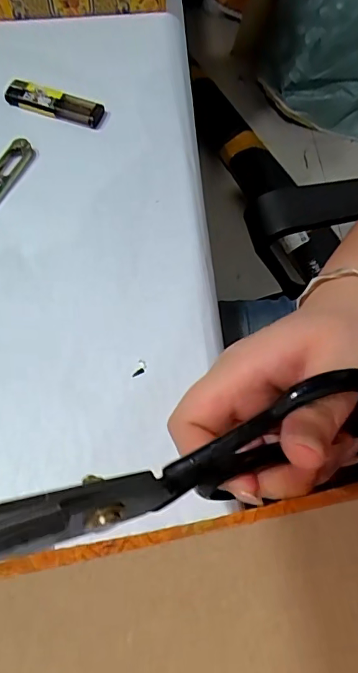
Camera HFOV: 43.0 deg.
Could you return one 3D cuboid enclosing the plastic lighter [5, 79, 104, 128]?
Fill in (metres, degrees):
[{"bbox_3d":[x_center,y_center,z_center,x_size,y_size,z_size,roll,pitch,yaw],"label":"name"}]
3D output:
[{"bbox_3d":[-0.106,-0.196,0.383,0.084,0.018,0.019,19,66,6],"label":"plastic lighter"}]

